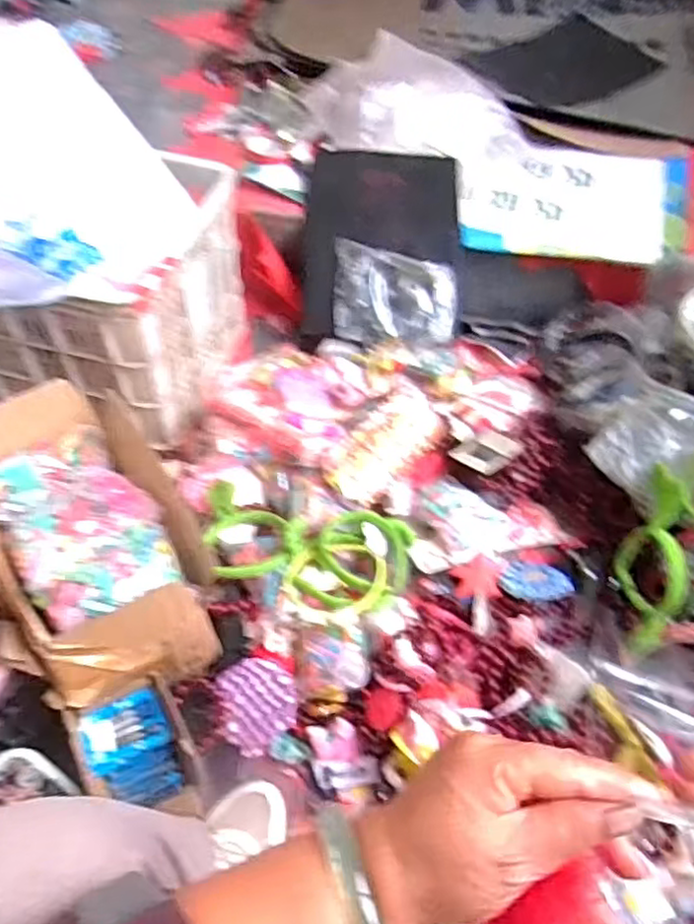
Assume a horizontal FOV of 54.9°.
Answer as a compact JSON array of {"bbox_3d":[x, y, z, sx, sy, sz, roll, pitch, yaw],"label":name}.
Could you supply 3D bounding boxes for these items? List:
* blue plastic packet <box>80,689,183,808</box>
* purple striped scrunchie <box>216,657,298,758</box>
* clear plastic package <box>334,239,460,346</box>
[{"bbox_3d":[-0.225,0.301,0.697,0.086,0.042,0.113,-17,55,-16],"label":"blue plastic packet"},{"bbox_3d":[-0.103,0.279,0.775,0.087,0.035,0.094,-9,53,-10],"label":"purple striped scrunchie"},{"bbox_3d":[0.082,-0.286,1.139,0.205,0.026,0.168,3,87,12],"label":"clear plastic package"}]

